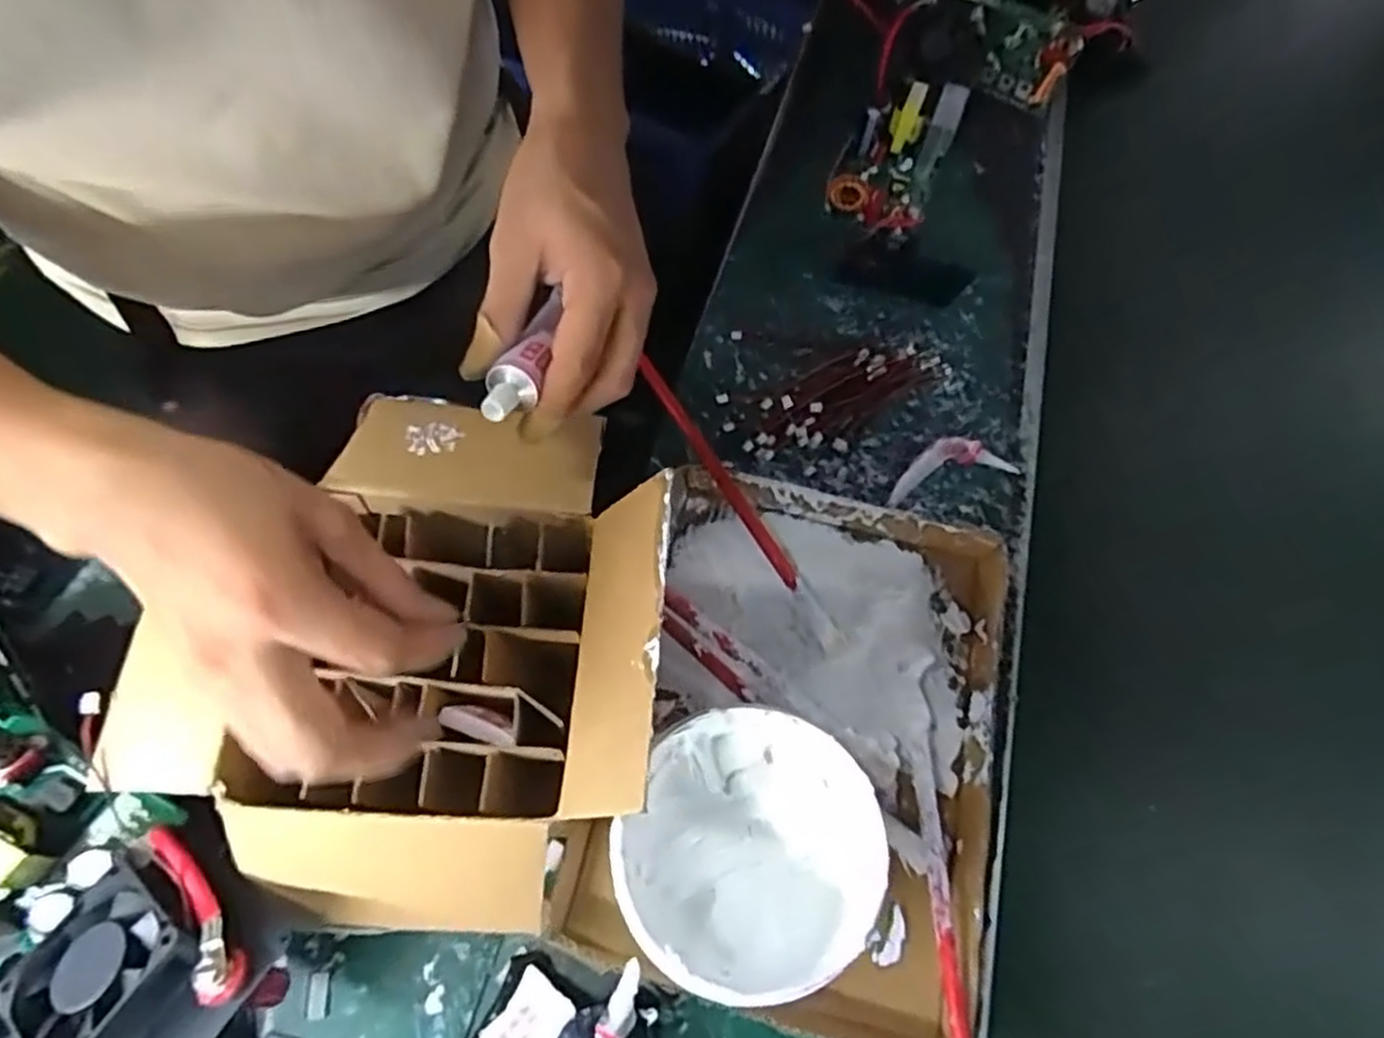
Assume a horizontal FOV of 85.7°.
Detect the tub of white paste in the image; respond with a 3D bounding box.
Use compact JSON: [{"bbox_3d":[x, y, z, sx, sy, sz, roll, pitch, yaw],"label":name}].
[{"bbox_3d":[0.025,0.176,0.389,0.119,0.120,0.118,2,63,-4],"label":"tub of white paste"}]

